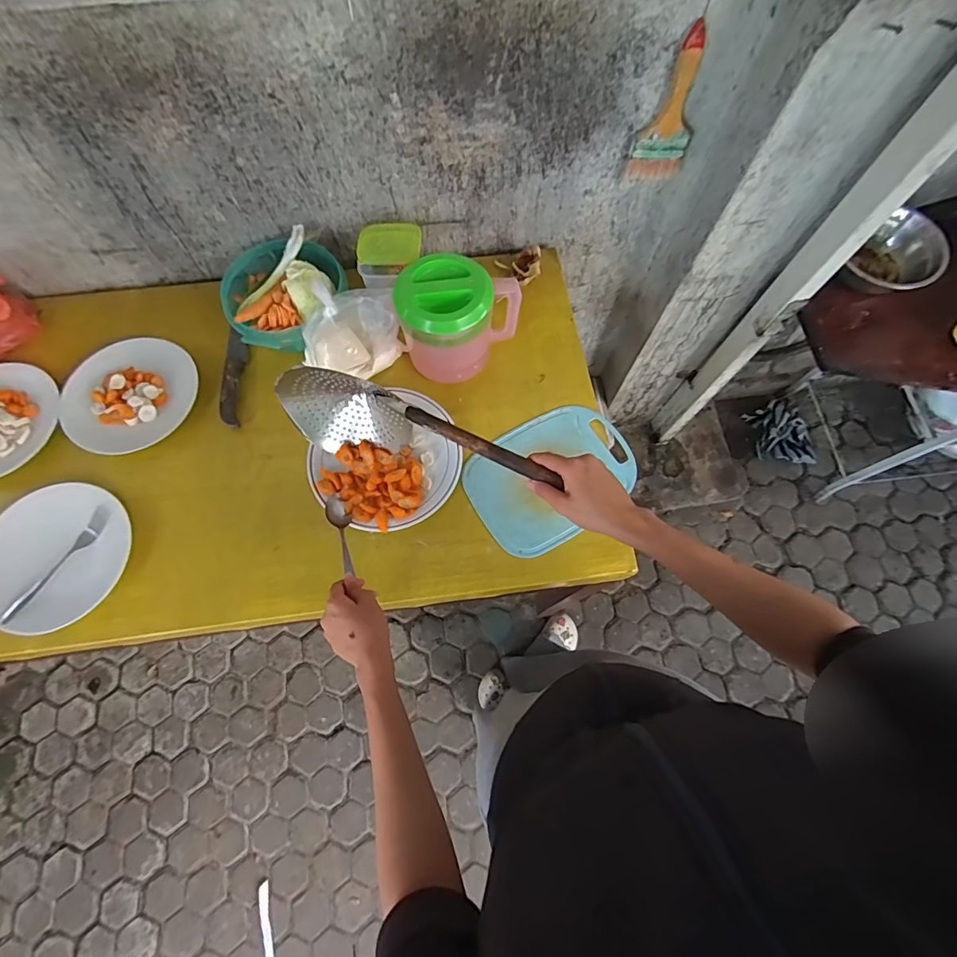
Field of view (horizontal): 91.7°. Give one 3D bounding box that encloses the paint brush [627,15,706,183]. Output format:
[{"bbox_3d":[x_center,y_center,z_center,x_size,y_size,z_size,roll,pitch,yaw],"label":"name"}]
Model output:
[{"bbox_3d":[0.287,-0.535,0.684,0.083,0.198,0.017,-2,72,0],"label":"paint brush"}]

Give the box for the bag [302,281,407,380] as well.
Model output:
[{"bbox_3d":[-0.198,-0.223,0.714,0.154,0.099,0.106,-20,73,-6],"label":"bag"}]

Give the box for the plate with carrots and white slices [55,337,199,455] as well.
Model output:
[{"bbox_3d":[-0.551,-0.128,0.732,0.199,0.029,0.180,-18,72,-6],"label":"plate with carrots and white slices"}]

